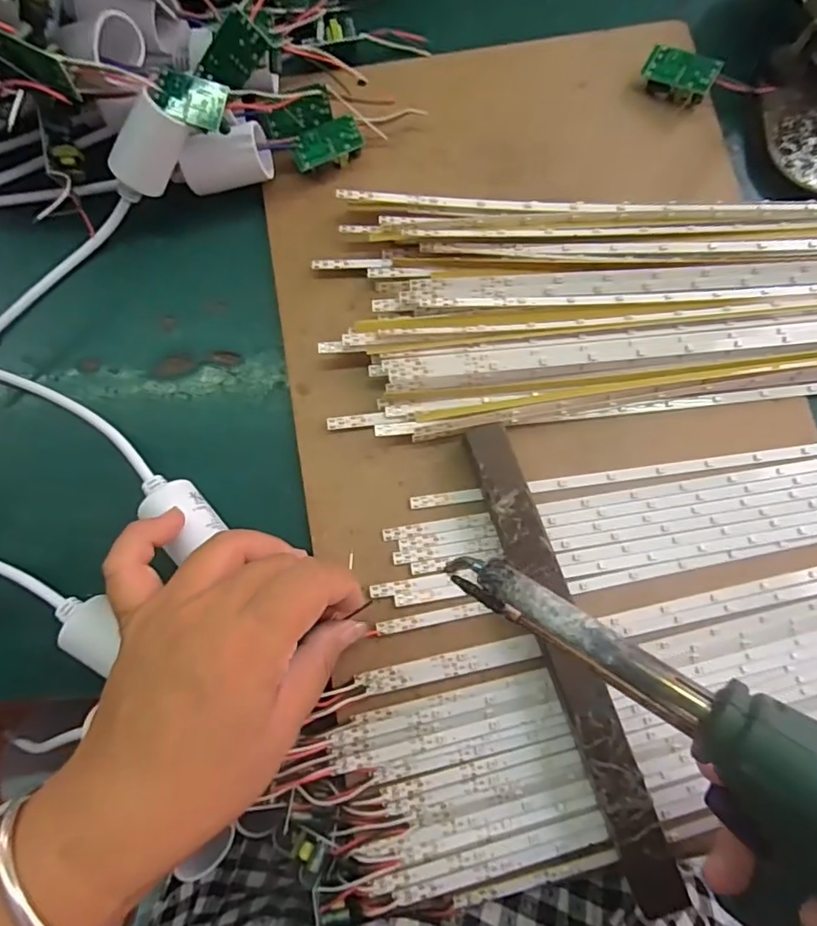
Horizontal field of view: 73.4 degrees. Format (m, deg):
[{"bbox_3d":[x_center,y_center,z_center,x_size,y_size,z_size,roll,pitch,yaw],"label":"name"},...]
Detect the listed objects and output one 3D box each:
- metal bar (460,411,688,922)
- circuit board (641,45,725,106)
[{"bbox_3d":[0.071,0.083,0.246,0.021,0.005,0.213,-19,79,-3],"label":"metal bar"},{"bbox_3d":[0.154,-0.222,0.312,0.038,0.016,0.021,23,81,4],"label":"circuit board"}]

